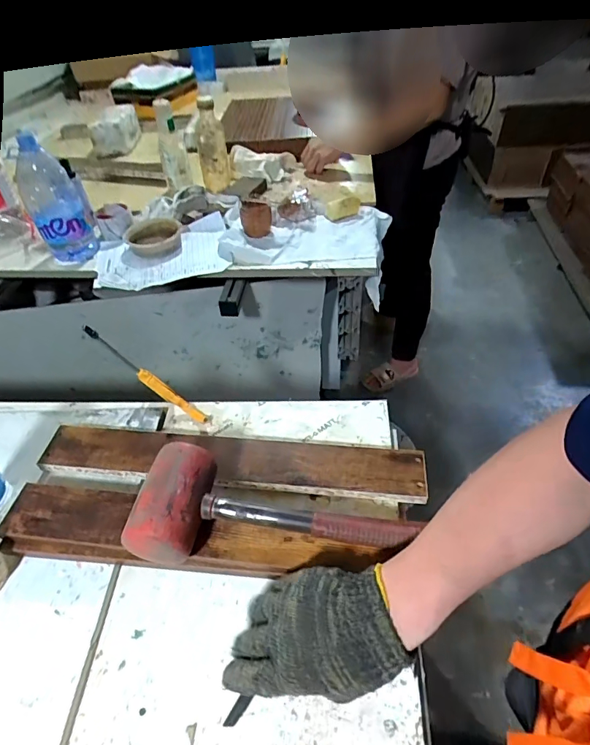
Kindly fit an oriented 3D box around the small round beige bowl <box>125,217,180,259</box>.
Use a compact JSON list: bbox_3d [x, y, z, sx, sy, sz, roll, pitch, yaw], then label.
[{"bbox_3d":[-0.314,-0.301,0.965,0.123,0.035,0.130,-3,45,3],"label":"small round beige bowl"}]

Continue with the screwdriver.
[{"bbox_3d":[-0.210,0.003,0.607,0.216,0.024,0.016,37,54,2],"label":"screwdriver"}]

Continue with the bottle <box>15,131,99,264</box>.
[{"bbox_3d":[-0.498,-0.361,0.898,0.114,0.238,0.093,-23,48,-17],"label":"bottle"}]

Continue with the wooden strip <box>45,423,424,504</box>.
[{"bbox_3d":[-0.079,0.106,0.526,0.458,0.031,0.063,2,45,8],"label":"wooden strip"}]

